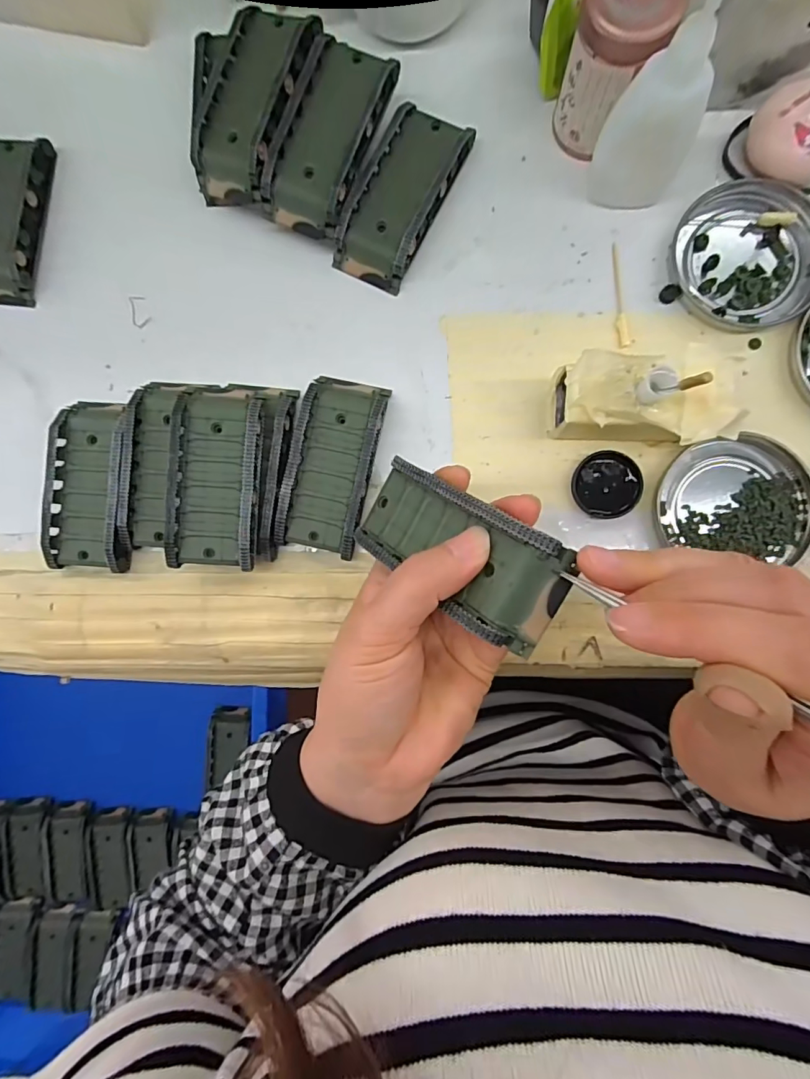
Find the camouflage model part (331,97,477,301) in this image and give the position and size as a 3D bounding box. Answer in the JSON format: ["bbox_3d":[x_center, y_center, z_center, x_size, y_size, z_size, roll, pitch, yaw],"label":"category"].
[{"bbox_3d":[-0.002,-0.193,0.272,0.043,0.020,0.095,28,89,5],"label":"camouflage model part"}]

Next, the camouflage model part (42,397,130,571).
[{"bbox_3d":[-0.179,-0.032,0.276,0.044,0.018,0.096,3,87,5],"label":"camouflage model part"}]

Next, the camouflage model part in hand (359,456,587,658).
[{"bbox_3d":[0.018,0.002,0.195,0.095,0.020,0.041,34,91,37],"label":"camouflage model part in hand"}]

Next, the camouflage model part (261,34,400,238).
[{"bbox_3d":[-0.041,-0.218,0.269,0.044,0.031,0.093,23,88,5],"label":"camouflage model part"}]

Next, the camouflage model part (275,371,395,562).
[{"bbox_3d":[-0.039,-0.042,0.268,0.045,0.019,0.096,12,87,5],"label":"camouflage model part"}]

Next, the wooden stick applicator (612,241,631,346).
[{"bbox_3d":[0.118,-0.136,0.268,0.007,0.004,0.059,-6,87,5],"label":"wooden stick applicator"}]

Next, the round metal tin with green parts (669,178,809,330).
[{"bbox_3d":[0.186,-0.153,0.260,0.074,0.008,0.074,0,86,4],"label":"round metal tin with green parts"}]

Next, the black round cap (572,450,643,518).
[{"bbox_3d":[0.109,-0.030,0.262,0.035,0.006,0.035,0,86,4],"label":"black round cap"}]

